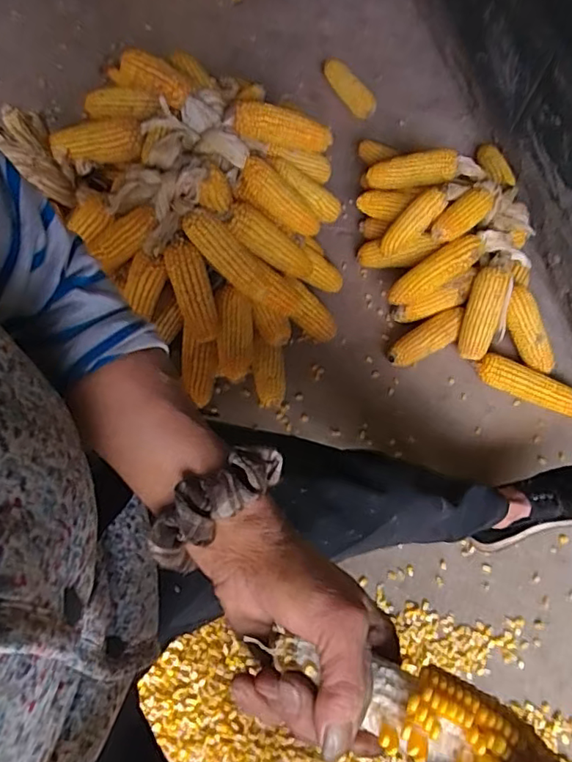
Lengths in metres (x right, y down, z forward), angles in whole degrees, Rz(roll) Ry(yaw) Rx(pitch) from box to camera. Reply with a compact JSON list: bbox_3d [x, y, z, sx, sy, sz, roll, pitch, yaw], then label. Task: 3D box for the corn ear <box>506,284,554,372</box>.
[{"bbox_3d":[0.445,-0.092,1.017,0.053,0.040,0.164,-26,101,-16],"label":"corn ear"}]

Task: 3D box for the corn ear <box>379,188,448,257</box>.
[{"bbox_3d":[0.233,-0.295,1.034,0.149,0.040,0.049,-43,65,25],"label":"corn ear"}]

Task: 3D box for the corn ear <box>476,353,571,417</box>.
[{"bbox_3d":[0.447,0.013,1.010,0.208,0.048,0.050,22,63,6],"label":"corn ear"}]

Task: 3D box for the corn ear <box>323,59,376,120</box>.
[{"bbox_3d":[0.150,-0.703,1.338,0.065,0.051,0.178,-41,89,-22],"label":"corn ear"}]

